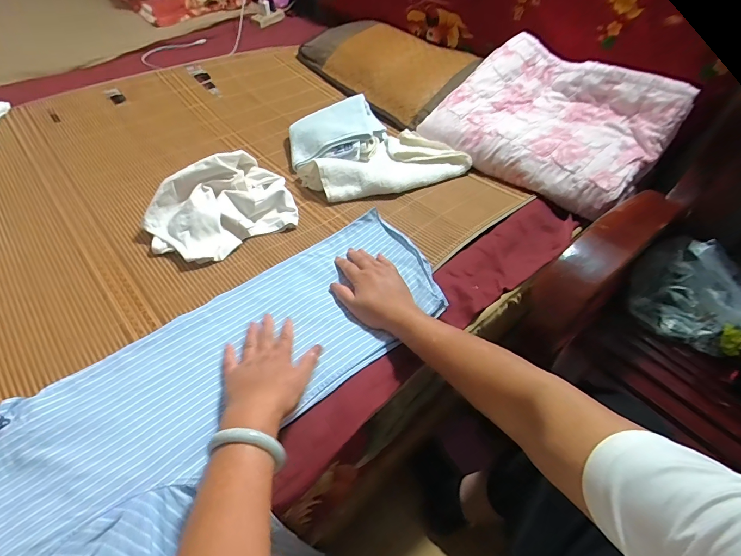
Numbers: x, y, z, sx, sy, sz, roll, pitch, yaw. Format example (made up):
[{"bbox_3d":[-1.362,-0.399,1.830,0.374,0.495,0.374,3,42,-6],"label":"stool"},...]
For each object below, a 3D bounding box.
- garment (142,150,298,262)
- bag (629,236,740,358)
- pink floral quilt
[{"bbox_3d":[-0.257,-0.128,0.674,0.248,0.099,0.160,-35,59,-29],"label":"garment"},{"bbox_3d":[0.625,0.025,0.748,0.206,0.135,0.145,38,56,26],"label":"bag"},{"bbox_3d":[0.384,-0.349,0.833,0.437,0.156,0.322,38,55,26],"label":"pink floral quilt"}]

